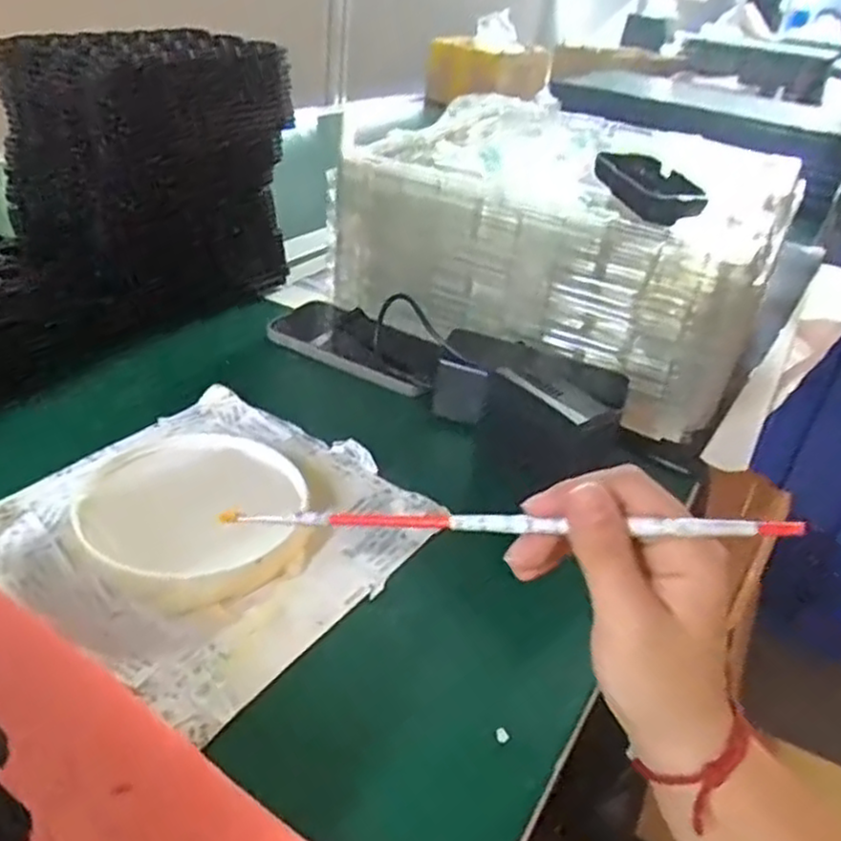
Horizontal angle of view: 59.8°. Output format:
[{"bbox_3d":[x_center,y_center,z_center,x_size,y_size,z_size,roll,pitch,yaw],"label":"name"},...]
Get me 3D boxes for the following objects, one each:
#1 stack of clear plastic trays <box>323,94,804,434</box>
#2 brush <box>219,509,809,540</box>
[{"bbox_3d":[0.151,-0.172,0.672,0.330,0.146,0.326,23,35,23],"label":"stack of clear plastic trays"},{"bbox_3d":[0.022,0.043,0.304,0.242,0.009,0.007,-2,28,21],"label":"brush"}]

